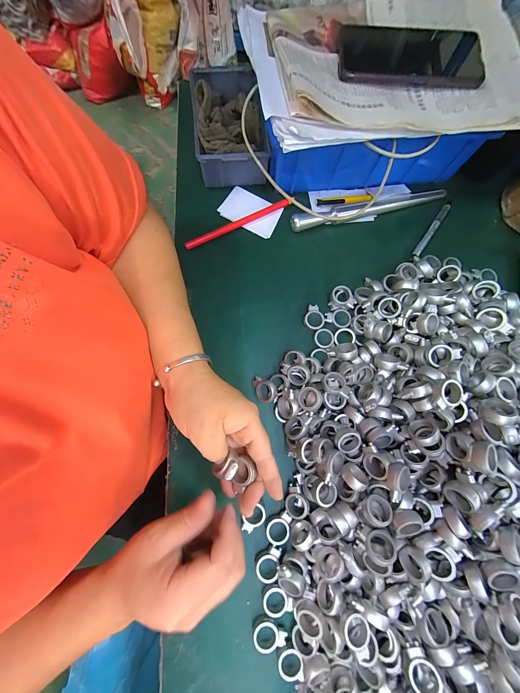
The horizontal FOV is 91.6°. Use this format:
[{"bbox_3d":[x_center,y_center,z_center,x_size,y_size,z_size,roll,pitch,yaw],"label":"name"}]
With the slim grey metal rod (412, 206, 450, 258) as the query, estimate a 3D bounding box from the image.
[{"bbox_3d":[0.247,-0.168,0.362,0.011,0.007,0.102,36,80,7],"label":"slim grey metal rod"}]

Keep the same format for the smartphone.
[{"bbox_3d":[0.164,-0.320,0.277,0.150,0.009,0.070,6,77,-1],"label":"smartphone"}]

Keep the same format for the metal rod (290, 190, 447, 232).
[{"bbox_3d":[0.154,-0.196,0.359,0.228,0.023,0.017,-15,78,-4],"label":"metal rod"}]

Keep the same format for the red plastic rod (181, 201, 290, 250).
[{"bbox_3d":[-0.028,-0.174,0.355,0.165,0.014,0.010,-25,79,-6],"label":"red plastic rod"}]

